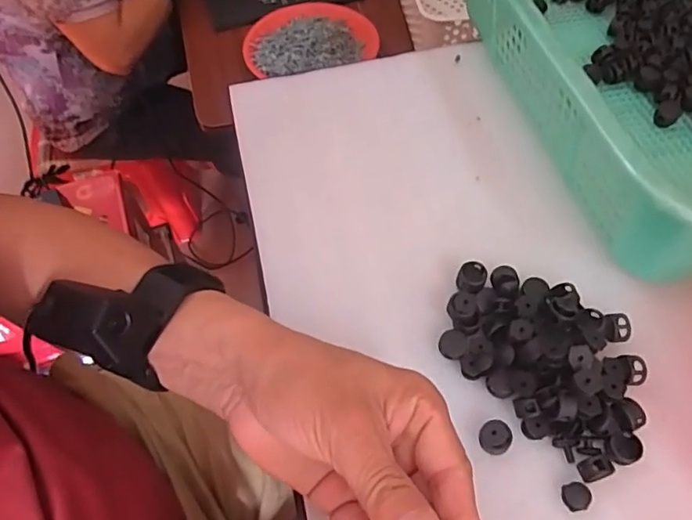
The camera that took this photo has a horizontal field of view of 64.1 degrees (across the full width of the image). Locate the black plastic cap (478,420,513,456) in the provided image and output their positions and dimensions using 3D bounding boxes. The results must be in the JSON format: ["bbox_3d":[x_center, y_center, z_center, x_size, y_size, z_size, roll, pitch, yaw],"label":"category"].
[{"bbox_3d":[0.081,0.098,0.302,0.017,0.014,0.017,-2,58,3],"label":"black plastic cap"}]

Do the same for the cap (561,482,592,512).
[{"bbox_3d":[0.120,0.124,0.289,0.012,0.009,0.013,-2,58,3],"label":"cap"}]

